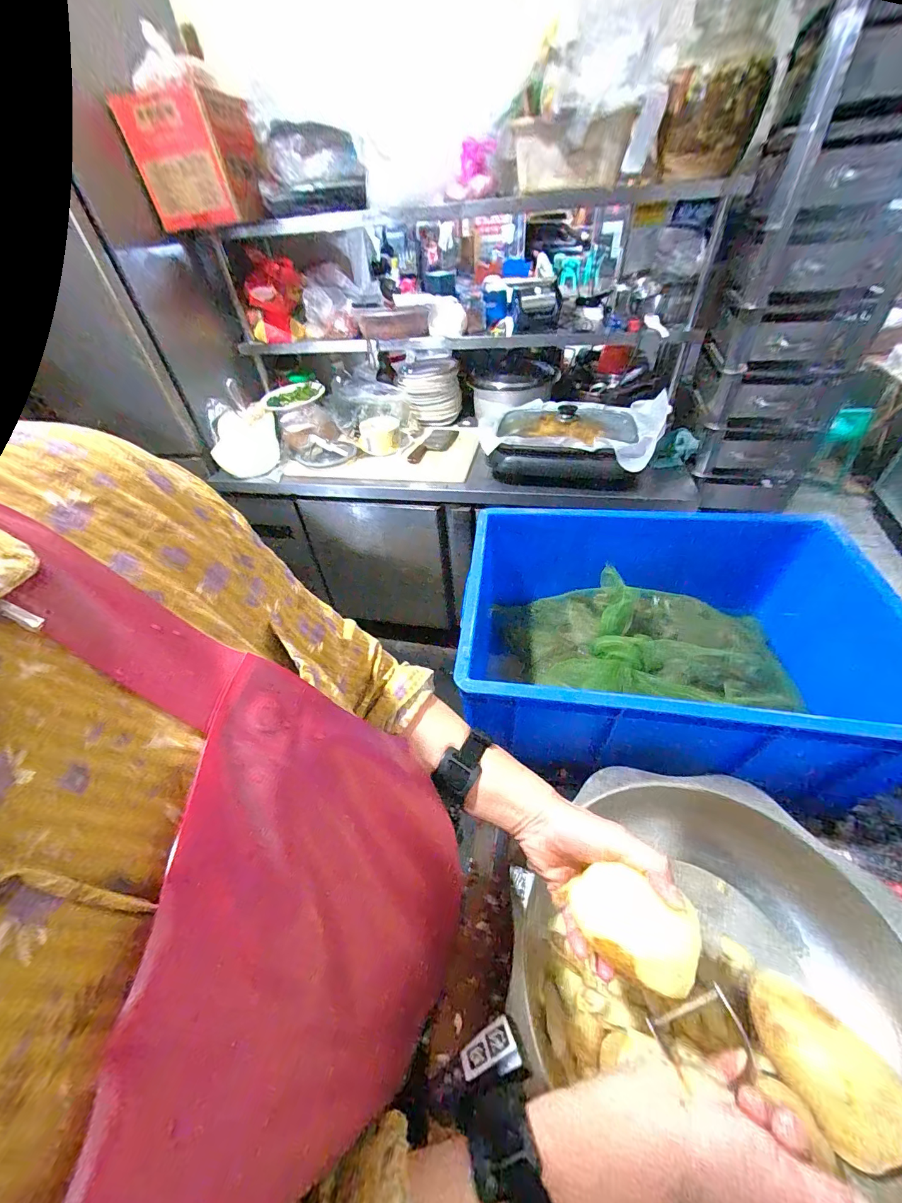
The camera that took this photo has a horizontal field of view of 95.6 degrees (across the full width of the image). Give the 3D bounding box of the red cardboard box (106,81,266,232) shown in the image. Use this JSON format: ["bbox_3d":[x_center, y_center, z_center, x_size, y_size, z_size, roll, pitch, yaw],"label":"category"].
[{"bbox_3d":[-0.641,-1.142,1.067,0.271,0.234,0.185,4,45,10],"label":"red cardboard box"}]

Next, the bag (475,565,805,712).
[{"bbox_3d":[0.286,0.038,0.663,0.417,0.113,0.221,12,47,18],"label":"bag"}]

